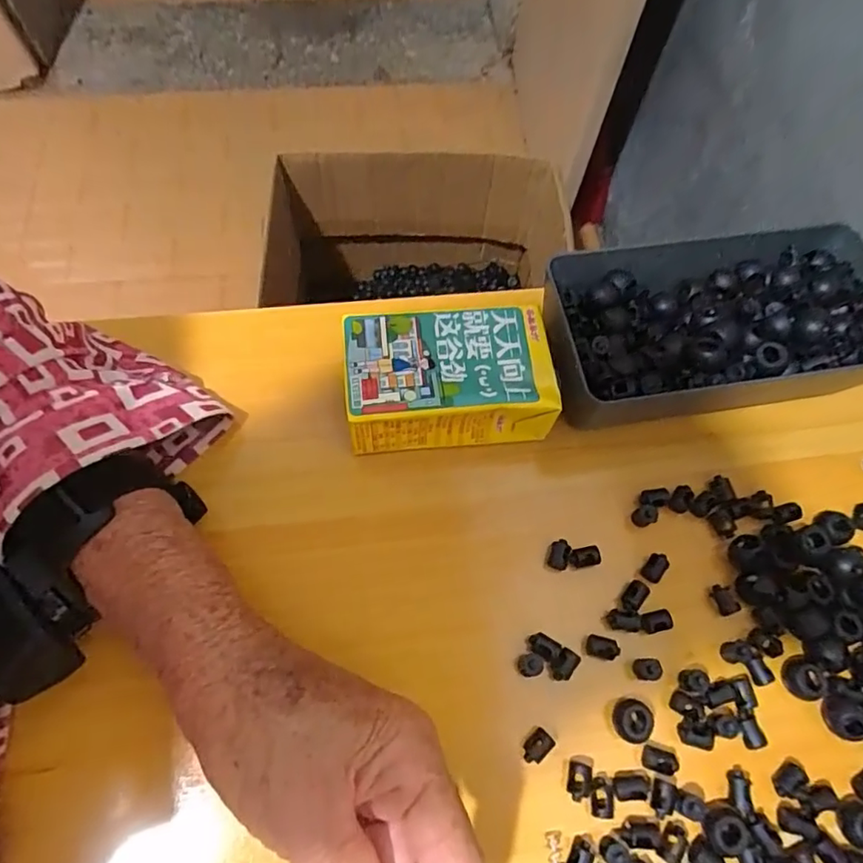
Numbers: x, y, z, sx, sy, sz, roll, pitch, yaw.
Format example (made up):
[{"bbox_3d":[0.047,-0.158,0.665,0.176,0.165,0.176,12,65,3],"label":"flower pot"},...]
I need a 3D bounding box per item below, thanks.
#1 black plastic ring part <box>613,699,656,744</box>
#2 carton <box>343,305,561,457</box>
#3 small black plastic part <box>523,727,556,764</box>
[{"bbox_3d":[0.091,0.131,0.254,0.017,0.011,0.017,1,67,-2],"label":"black plastic ring part"},{"bbox_3d":[0.009,-0.027,0.299,0.104,0.044,0.061,-5,67,-5],"label":"carton"},{"bbox_3d":[0.047,0.141,0.250,0.010,0.006,0.014,42,71,14],"label":"small black plastic part"}]

